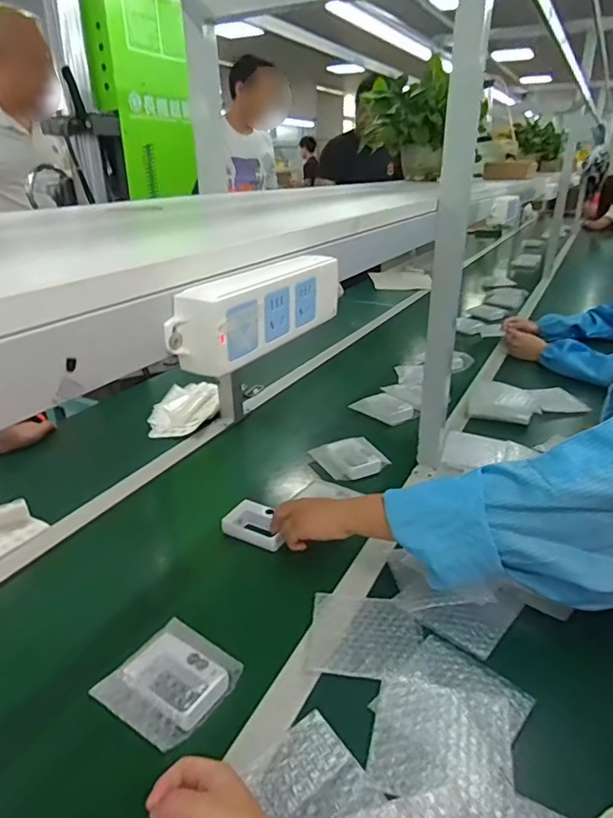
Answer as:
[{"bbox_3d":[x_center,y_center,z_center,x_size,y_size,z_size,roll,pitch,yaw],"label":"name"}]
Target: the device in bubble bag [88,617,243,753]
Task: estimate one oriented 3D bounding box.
[{"bbox_3d":[-0.144,0.284,0.554,0.111,0.026,0.117,16,29,31],"label":"device in bubble bag"}]

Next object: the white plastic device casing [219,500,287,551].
[{"bbox_3d":[-0.071,0.173,0.782,0.099,0.025,0.068,15,28,29],"label":"white plastic device casing"}]

